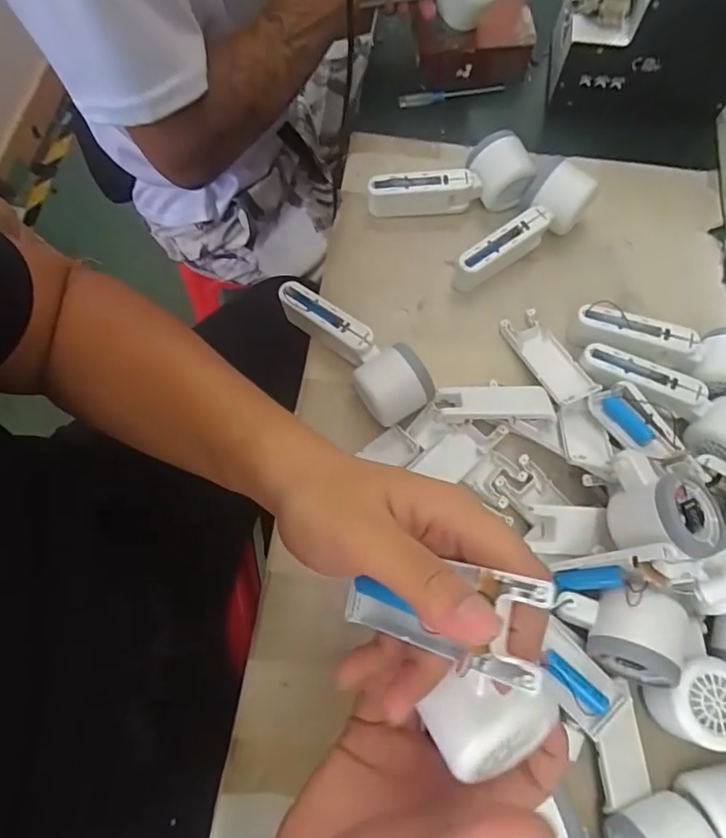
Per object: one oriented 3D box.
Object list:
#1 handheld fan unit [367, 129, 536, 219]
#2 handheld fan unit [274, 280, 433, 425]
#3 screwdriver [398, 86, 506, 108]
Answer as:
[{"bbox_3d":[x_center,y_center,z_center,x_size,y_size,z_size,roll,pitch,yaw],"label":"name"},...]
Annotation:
[{"bbox_3d":[0.086,-0.246,0.524,0.158,0.062,0.049,-3,71,-2],"label":"handheld fan unit"},{"bbox_3d":[-0.008,-0.068,0.465,0.059,0.048,0.167,-36,75,-12],"label":"handheld fan unit"},{"bbox_3d":[0.102,-0.378,0.598,0.125,0.012,0.012,-10,72,-4],"label":"screwdriver"}]

